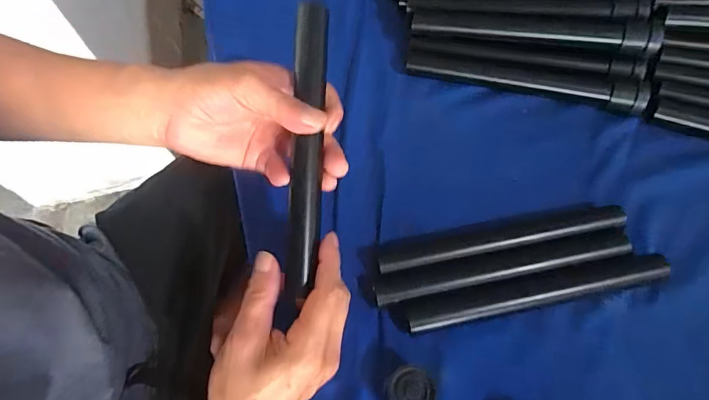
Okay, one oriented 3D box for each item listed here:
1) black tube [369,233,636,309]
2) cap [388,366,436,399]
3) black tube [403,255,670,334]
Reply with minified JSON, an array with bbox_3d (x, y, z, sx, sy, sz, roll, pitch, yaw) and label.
[{"bbox_3d":[0.125,0.060,0.352,0.216,0.018,0.024,-11,63,-3],"label":"black tube"},{"bbox_3d":[0.042,0.143,0.308,0.033,0.018,0.032,-1,63,2],"label":"cap"},{"bbox_3d":[0.148,0.076,0.343,0.214,0.023,0.026,-11,63,-3],"label":"black tube"}]

